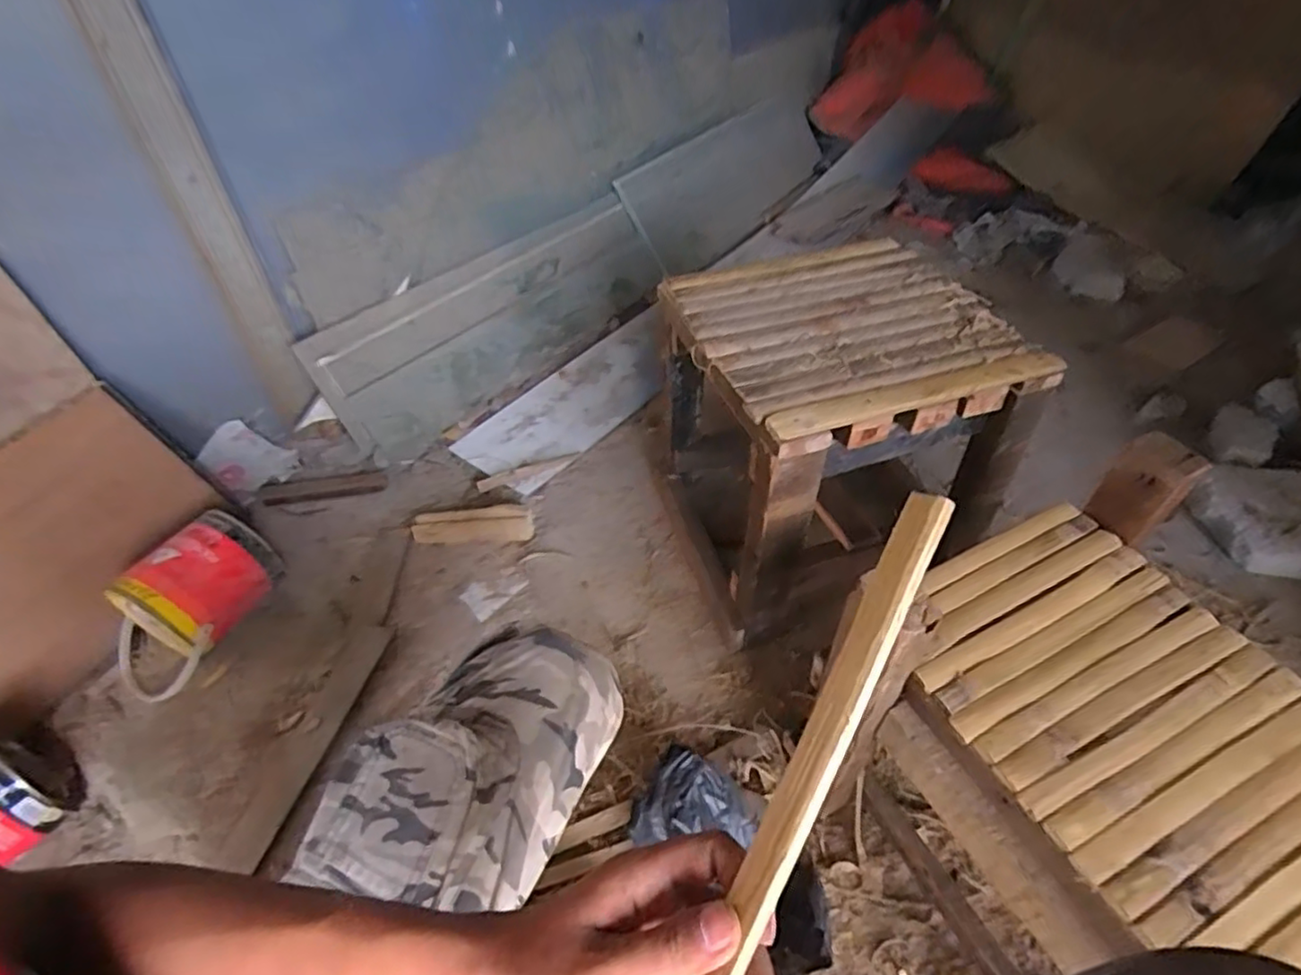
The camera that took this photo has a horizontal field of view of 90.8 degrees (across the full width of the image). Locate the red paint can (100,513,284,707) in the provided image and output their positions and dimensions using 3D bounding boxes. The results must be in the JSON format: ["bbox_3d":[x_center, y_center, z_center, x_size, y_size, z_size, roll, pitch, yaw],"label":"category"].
[{"bbox_3d":[-0.666,0.162,0.920,0.148,0.167,0.237,24,52,24],"label":"red paint can"}]

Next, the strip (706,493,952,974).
[{"bbox_3d":[0.064,0.121,0.266,0.021,0.017,0.255,24,86,24],"label":"strip"}]

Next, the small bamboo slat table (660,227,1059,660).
[{"bbox_3d":[0.251,-0.070,0.950,0.388,0.406,0.362,-15,47,-12],"label":"small bamboo slat table"}]

